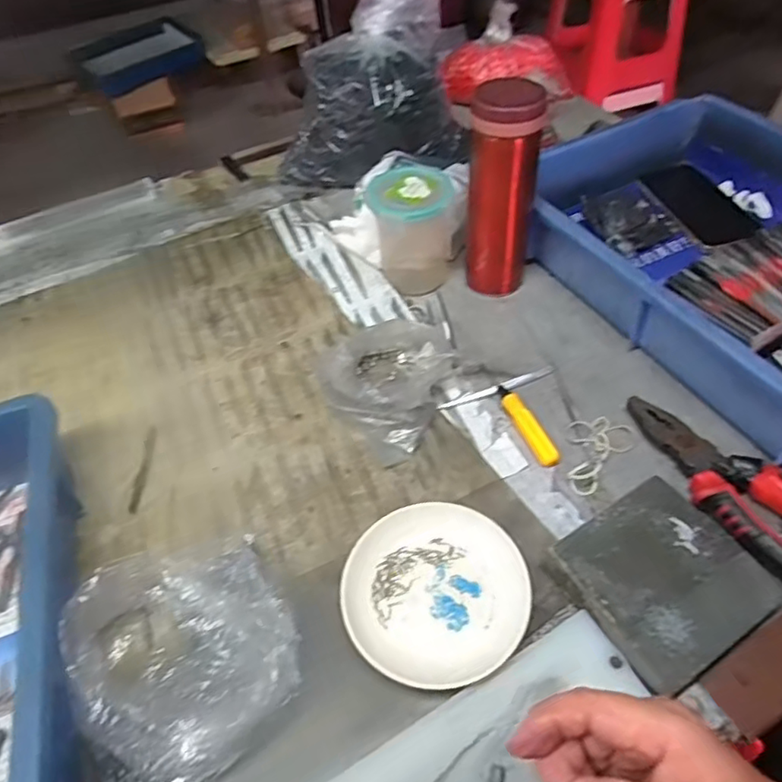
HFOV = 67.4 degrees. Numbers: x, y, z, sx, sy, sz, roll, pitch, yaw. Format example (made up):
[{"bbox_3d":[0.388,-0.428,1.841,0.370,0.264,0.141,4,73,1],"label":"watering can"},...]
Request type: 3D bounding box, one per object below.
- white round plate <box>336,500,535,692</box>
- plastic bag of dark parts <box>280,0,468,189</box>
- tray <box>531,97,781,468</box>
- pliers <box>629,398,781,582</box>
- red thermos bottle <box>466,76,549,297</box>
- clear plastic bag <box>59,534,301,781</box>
[{"bbox_3d":[0.029,0.130,0.388,0.120,0.023,0.112,15,53,17],"label":"white round plate"},{"bbox_3d":[-0.031,-0.343,0.678,0.205,0.210,0.139,-20,51,-11],"label":"plastic bag of dark parts"},{"bbox_3d":[0.326,-0.121,0.528,0.287,0.075,0.433,-25,53,-15],"label":"tray"},{"bbox_3d":[0.254,0.080,0.405,0.054,0.033,0.211,-25,53,-15],"label":"pliers"},{"bbox_3d":[0.104,-0.182,0.543,0.059,0.187,0.058,9,52,13],"label":"red thermos bottle"},{"bbox_3d":[-0.128,0.160,0.359,0.132,0.045,0.136,-29,54,-18],"label":"clear plastic bag"}]

